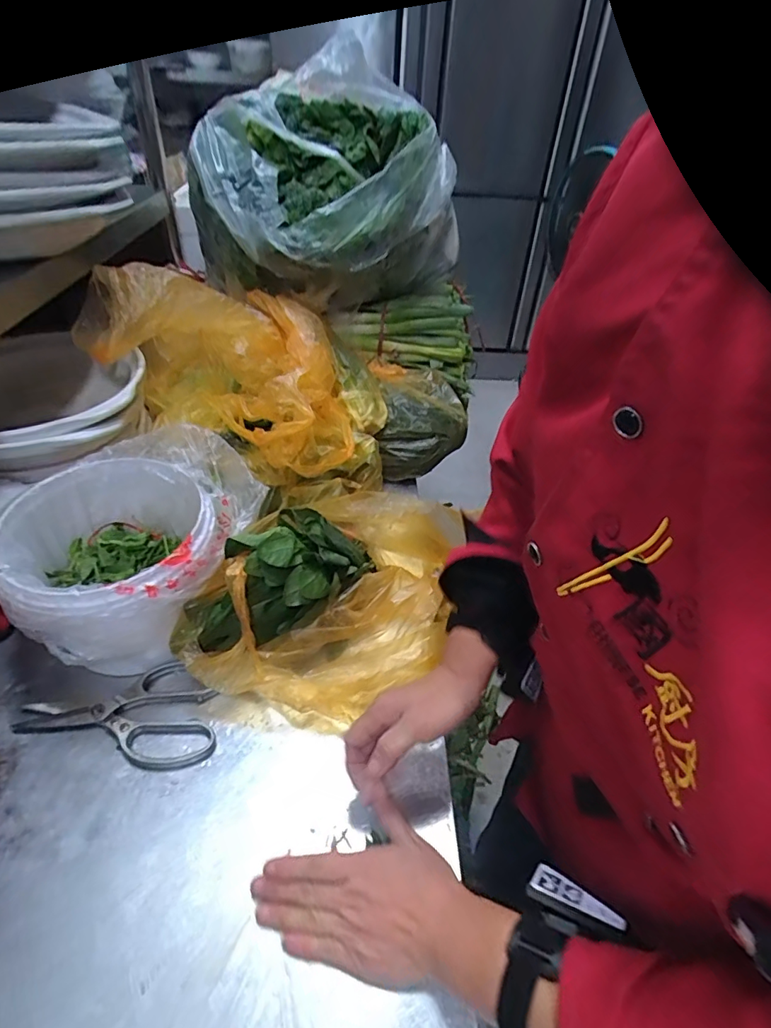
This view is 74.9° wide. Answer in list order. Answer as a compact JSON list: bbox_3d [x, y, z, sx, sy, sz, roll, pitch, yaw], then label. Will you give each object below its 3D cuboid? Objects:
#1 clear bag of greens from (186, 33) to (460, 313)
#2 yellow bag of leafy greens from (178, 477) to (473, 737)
[{"bbox_3d":[-0.121,-0.600,0.918,0.380,0.316,0.380,-23,49,-28],"label":"clear bag of greens"},{"bbox_3d":[-0.058,0.080,0.593,0.234,0.151,0.311,16,42,12],"label":"yellow bag of leafy greens"}]

